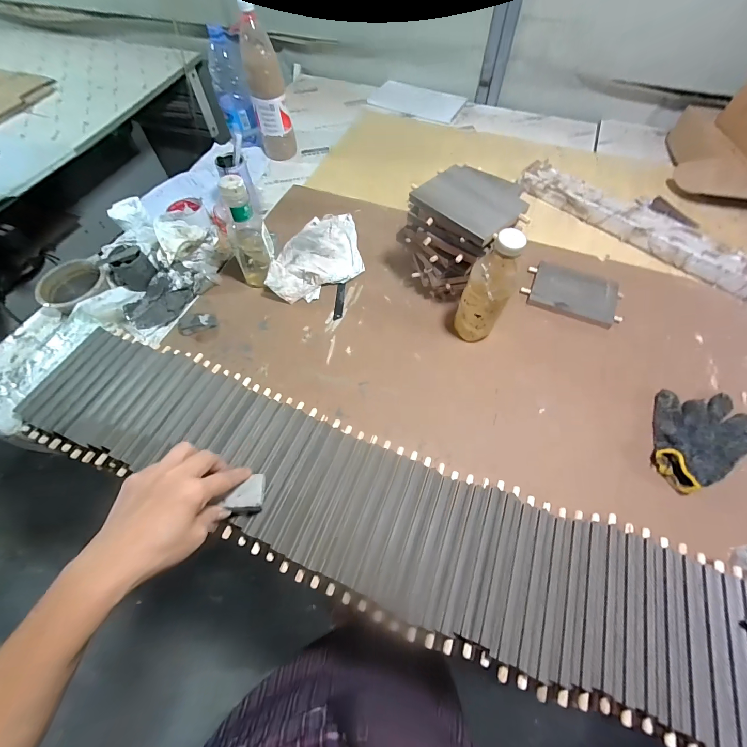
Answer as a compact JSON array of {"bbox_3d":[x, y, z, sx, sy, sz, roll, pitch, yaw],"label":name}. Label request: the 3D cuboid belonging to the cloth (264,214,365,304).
[{"bbox_3d":[-0.121,-0.259,0.712,0.188,0.052,0.240,-5,61,-3],"label":"cloth"}]

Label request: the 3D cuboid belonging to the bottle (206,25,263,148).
[{"bbox_3d":[-0.360,-0.724,0.886,0.096,0.230,0.072,3,60,2],"label":"bottle"}]

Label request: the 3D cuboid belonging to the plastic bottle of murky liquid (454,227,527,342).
[{"bbox_3d":[0.187,-0.137,0.546,0.076,0.209,0.083,25,64,14],"label":"plastic bottle of murky liquid"}]

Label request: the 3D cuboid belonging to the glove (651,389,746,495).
[{"bbox_3d":[0.497,0.088,0.524,0.189,0.034,0.129,-27,64,-14],"label":"glove"}]

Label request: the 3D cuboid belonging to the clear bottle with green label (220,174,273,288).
[{"bbox_3d":[-0.225,-0.243,0.612,0.073,0.205,0.069,-23,63,-13],"label":"clear bottle with green label"}]

